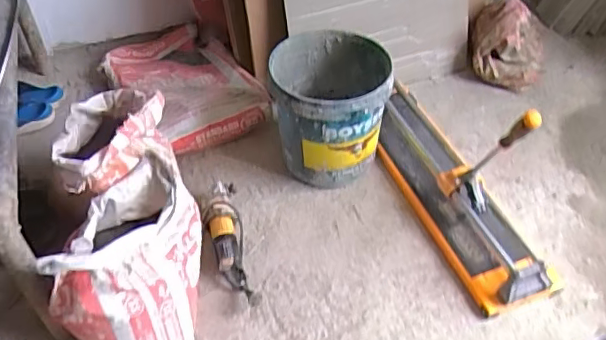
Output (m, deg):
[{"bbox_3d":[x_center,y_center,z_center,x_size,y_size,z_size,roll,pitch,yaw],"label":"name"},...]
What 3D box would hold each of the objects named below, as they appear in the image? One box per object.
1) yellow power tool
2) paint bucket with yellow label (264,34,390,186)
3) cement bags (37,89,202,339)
[{"bbox_3d":[-0.184,0.183,1.387,0.087,0.078,0.347,-11,46,-10],"label":"yellow power tool"},{"bbox_3d":[0.073,-0.162,1.561,0.293,0.327,0.318,0,45,0],"label":"paint bucket with yellow label"},{"bbox_3d":[-0.391,0.094,1.198,0.297,0.331,0.606,-10,59,-9],"label":"cement bags"}]

